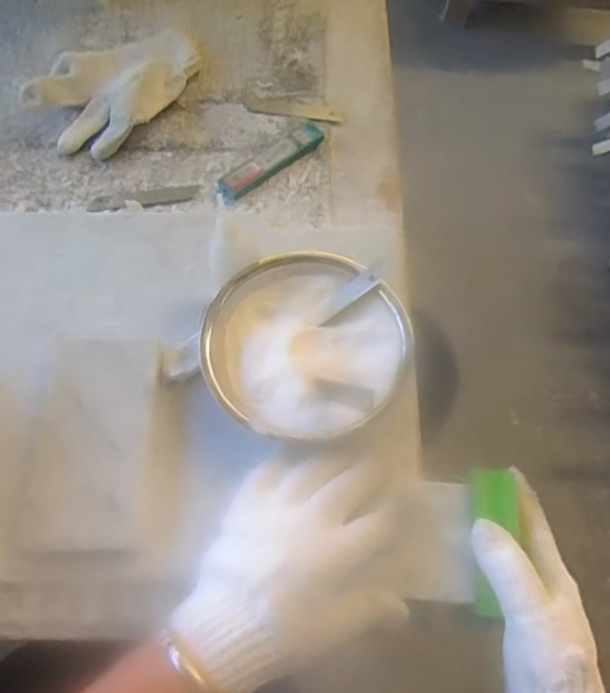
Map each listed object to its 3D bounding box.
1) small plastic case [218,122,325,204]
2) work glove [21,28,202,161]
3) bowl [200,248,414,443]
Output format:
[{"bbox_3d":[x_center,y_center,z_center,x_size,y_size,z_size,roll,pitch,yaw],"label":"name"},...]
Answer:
[{"bbox_3d":[-0.033,-0.177,0.522,0.119,0.010,0.032,-38,73,-17],"label":"small plastic case"},{"bbox_3d":[-0.189,-0.267,0.544,0.131,0.038,0.175,23,67,7],"label":"work glove"},{"bbox_3d":[0.001,0.002,0.414,0.145,0.047,0.139,1,66,-2],"label":"bowl"}]

